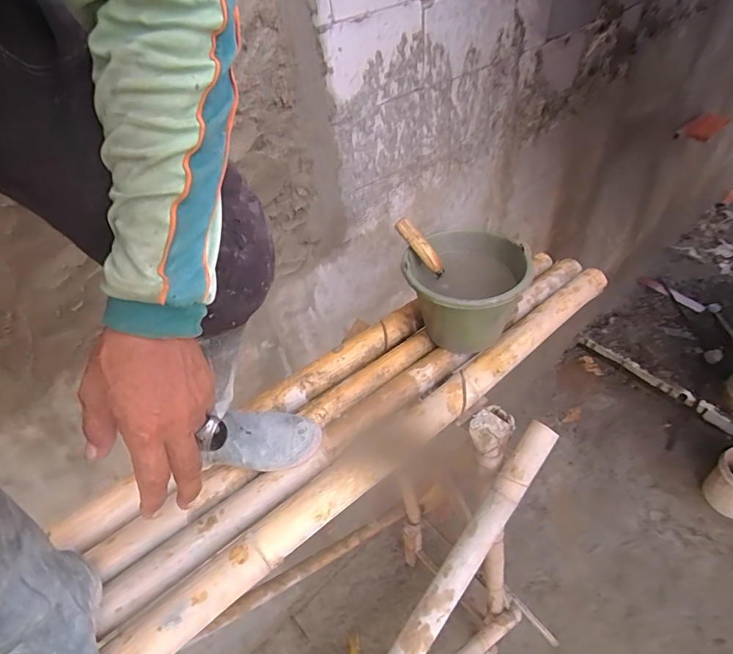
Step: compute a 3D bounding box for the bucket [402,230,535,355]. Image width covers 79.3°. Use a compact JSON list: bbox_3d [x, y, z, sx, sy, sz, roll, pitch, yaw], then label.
[{"bbox_3d":[0.197,-0.058,0.895,0.229,0.189,0.219,-3,45,3],"label":"bucket"}]

